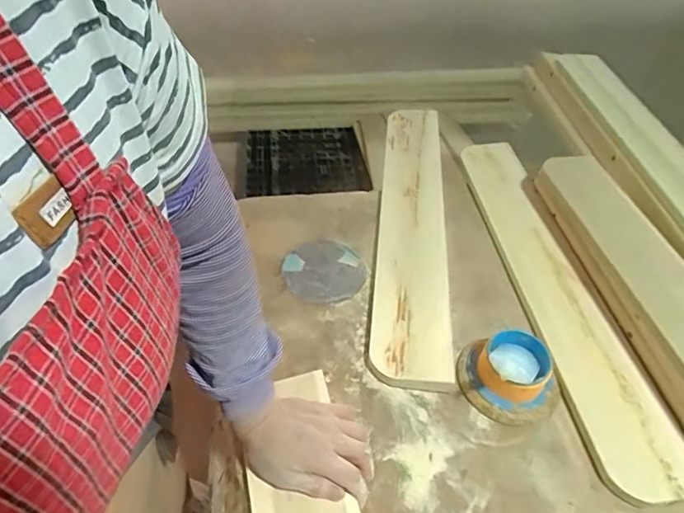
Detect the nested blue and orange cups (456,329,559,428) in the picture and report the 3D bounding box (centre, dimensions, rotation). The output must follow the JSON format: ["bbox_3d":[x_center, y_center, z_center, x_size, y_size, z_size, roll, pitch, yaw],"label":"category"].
[{"bbox_3d":[0.190,0.125,0.532,0.113,0.065,0.100,34,55,26],"label":"nested blue and orange cups"}]

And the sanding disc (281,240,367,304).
[{"bbox_3d":[-0.026,0.017,0.665,0.111,0.007,0.111,1,47,-1],"label":"sanding disc"}]

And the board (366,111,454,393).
[{"bbox_3d":[0.103,-0.058,0.716,0.096,0.027,0.540,6,48,3],"label":"board"}]

